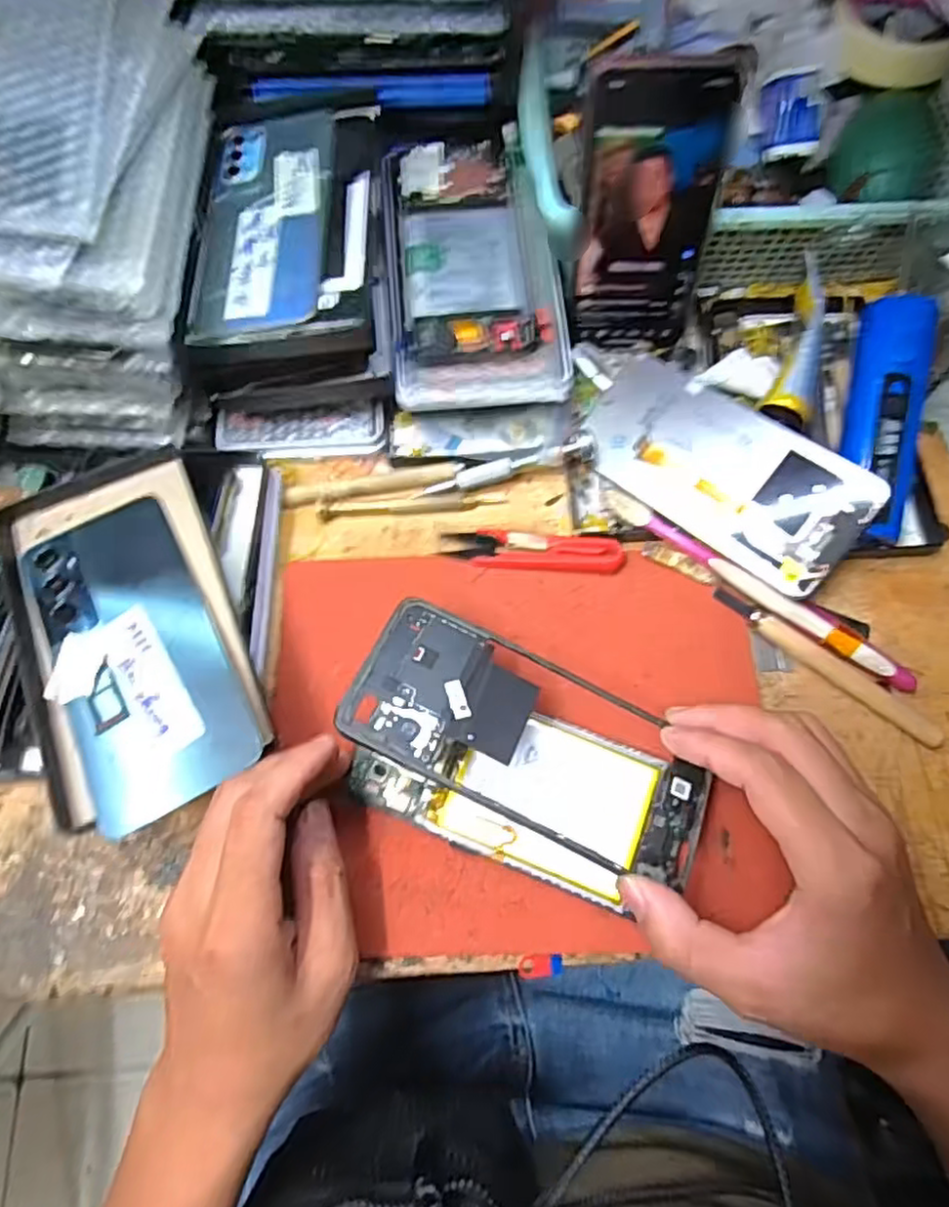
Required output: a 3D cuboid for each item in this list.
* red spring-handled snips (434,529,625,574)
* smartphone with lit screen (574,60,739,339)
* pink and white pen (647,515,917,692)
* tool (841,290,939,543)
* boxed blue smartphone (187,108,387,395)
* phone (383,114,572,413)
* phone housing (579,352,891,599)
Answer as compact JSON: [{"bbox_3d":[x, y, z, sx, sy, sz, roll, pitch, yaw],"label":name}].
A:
[{"bbox_3d":[0.033,-0.032,0.379,0.099,0.007,0.025,3,69,2],"label":"red spring-handled snips"},{"bbox_3d":[0.095,-0.211,0.374,0.071,0.144,0.005,0,51,4],"label":"smartphone with lit screen"},{"bbox_3d":[0.162,-0.001,0.361,0.157,0.011,0.012,34,73,13],"label":"pink and white pen"},{"bbox_3d":[0.225,-0.101,0.366,0.039,0.026,0.132,5,87,3],"label":"tool"},{"bbox_3d":[-0.101,-0.205,0.379,0.105,0.033,0.166,1,69,1],"label":"boxed blue smartphone"},{"bbox_3d":[0.000,-0.198,0.398,0.100,0.030,0.178,-5,69,-1],"label":"phone"},{"bbox_3d":[0.134,-0.076,0.373,0.157,0.006,0.074,39,97,23],"label":"phone housing"}]

